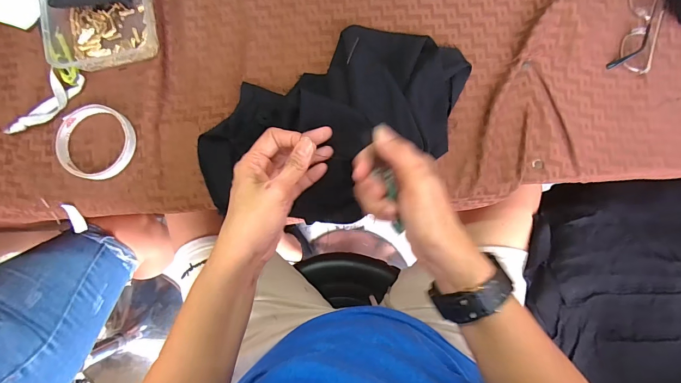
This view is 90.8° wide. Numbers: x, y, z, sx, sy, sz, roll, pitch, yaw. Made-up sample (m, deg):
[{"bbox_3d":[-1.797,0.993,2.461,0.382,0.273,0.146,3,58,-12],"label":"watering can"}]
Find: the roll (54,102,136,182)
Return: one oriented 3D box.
[{"bbox_3d":[-0.282,-0.057,0.384,0.087,0.014,0.083,0,83,0],"label":"roll"}]

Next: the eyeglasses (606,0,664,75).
[{"bbox_3d":[0.360,-0.205,0.398,0.041,0.019,0.128,19,84,3],"label":"eyeglasses"}]

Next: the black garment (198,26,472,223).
[{"bbox_3d":[0.001,-0.077,0.375,0.316,0.042,0.175,-27,84,-3],"label":"black garment"}]

